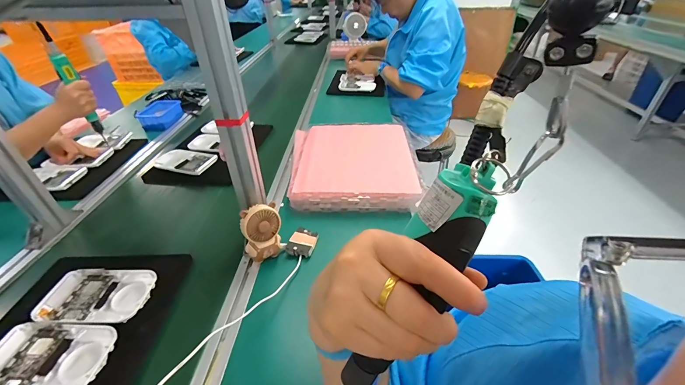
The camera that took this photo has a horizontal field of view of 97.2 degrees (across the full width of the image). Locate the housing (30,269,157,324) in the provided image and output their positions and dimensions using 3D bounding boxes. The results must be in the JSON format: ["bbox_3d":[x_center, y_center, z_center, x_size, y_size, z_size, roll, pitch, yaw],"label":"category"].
[{"bbox_3d":[-0.396,0.166,0.495,0.156,0.016,0.097,2,37,3],"label":"housing"}]

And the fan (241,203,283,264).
[{"bbox_3d":[-0.144,0.075,0.548,0.070,0.101,0.045,-13,39,-17],"label":"fan"}]

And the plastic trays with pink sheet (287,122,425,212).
[{"bbox_3d":[0.027,-0.072,0.778,0.312,0.059,0.330,-1,37,-1],"label":"plastic trays with pink sheet"}]

